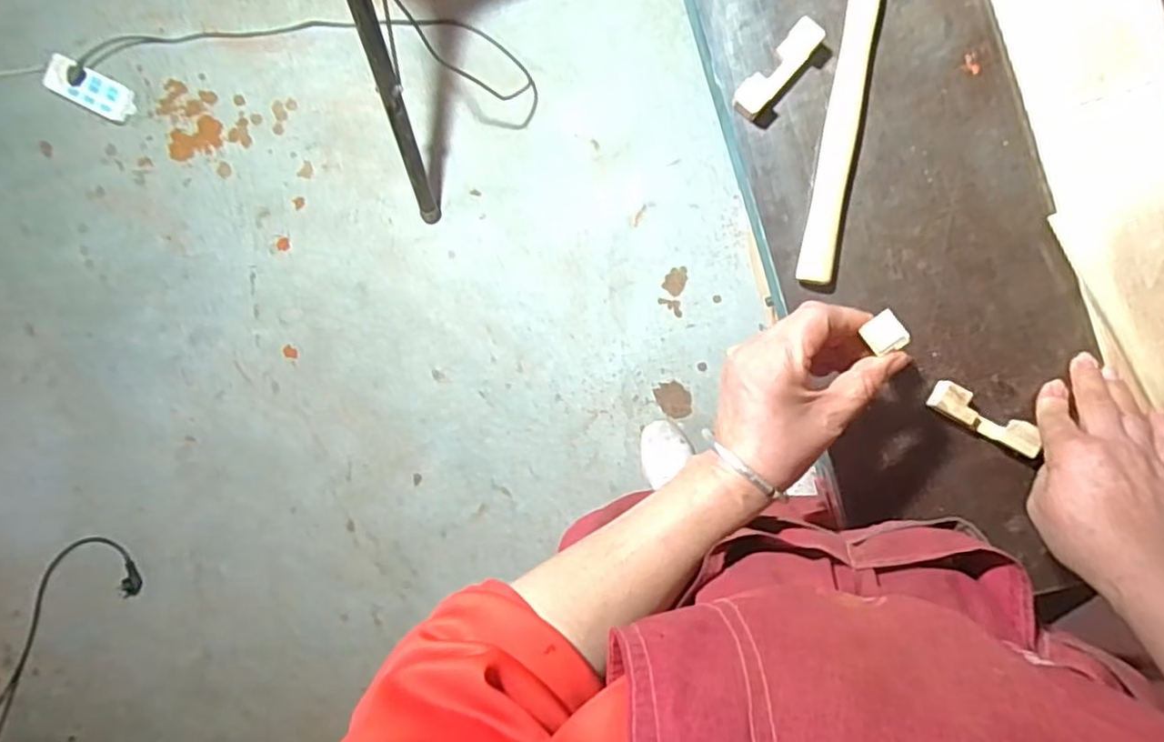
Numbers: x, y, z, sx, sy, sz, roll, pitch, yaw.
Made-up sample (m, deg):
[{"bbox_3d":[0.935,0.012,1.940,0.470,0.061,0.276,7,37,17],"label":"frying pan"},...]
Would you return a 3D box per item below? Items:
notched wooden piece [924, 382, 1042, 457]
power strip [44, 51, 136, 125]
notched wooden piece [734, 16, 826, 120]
[{"bbox_3d":[0.303,0.036,0.507,0.080,0.018,0.023,30,95,6],"label":"notched wooden piece"},{"bbox_3d":[-1.033,-0.590,1.414,0.199,0.023,0.079,26,94,4],"label":"power strip"},{"bbox_3d":[0.154,-0.233,0.524,0.029,0.019,0.083,43,95,3],"label":"notched wooden piece"}]

